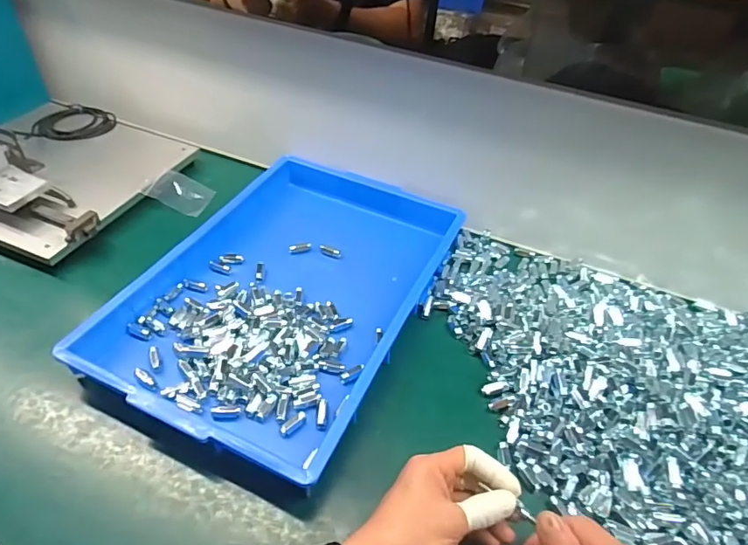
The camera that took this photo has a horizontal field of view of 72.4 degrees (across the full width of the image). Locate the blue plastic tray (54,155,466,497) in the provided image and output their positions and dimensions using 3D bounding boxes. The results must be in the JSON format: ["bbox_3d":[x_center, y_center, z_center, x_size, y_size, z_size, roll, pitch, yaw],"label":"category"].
[{"bbox_3d":[-0.095,0.009,0.605,0.293,0.038,0.429,21,46,16],"label":"blue plastic tray"}]

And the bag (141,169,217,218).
[{"bbox_3d":[-0.284,-0.117,0.746,0.085,0.012,0.063,27,52,-12],"label":"bag"}]

